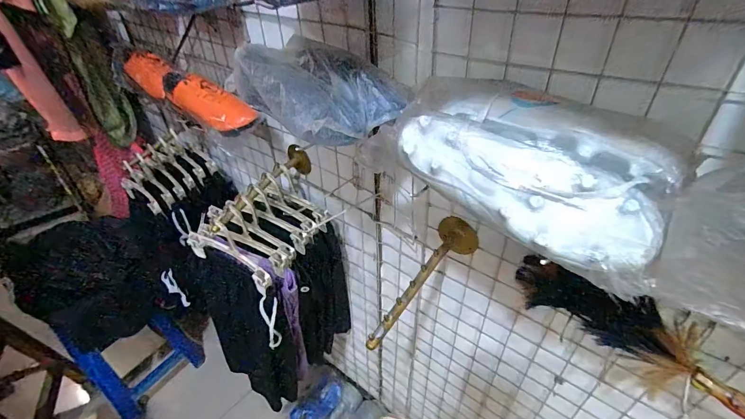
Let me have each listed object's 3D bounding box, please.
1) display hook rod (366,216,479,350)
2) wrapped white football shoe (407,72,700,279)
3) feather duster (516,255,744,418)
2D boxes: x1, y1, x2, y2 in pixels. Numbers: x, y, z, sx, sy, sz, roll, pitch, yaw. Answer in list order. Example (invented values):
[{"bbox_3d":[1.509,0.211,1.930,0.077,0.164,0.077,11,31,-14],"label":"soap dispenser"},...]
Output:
[{"bbox_3d":[0.087,0.110,0.535,0.070,0.070,0.244,20,44,27],"label":"display hook rod"},{"bbox_3d":[0.140,-0.050,0.320,0.230,0.081,0.120,26,46,32],"label":"wrapped white football shoe"},{"bbox_3d":[0.321,0.146,0.399,0.307,0.065,0.081,24,45,30],"label":"feather duster"}]

